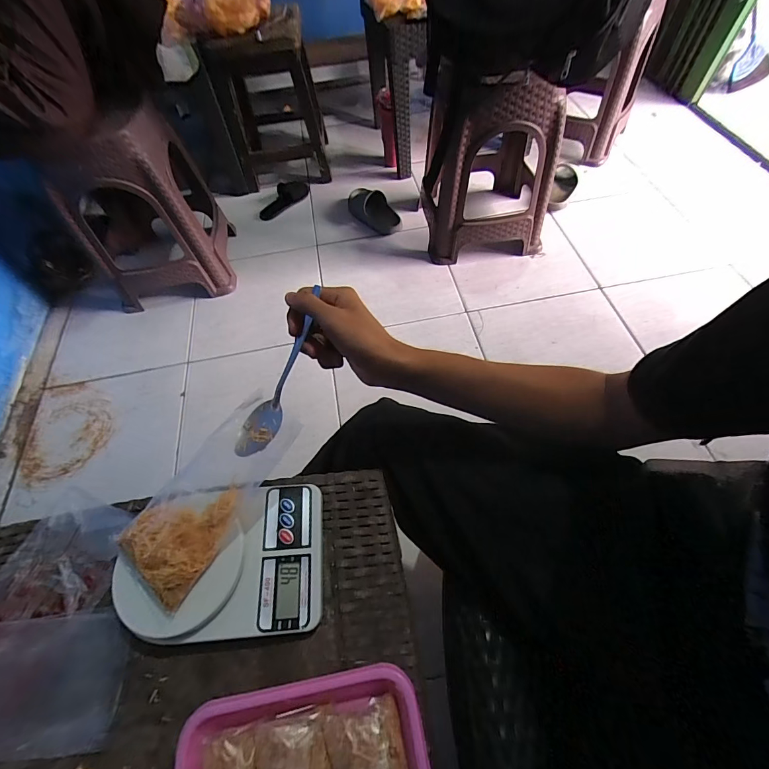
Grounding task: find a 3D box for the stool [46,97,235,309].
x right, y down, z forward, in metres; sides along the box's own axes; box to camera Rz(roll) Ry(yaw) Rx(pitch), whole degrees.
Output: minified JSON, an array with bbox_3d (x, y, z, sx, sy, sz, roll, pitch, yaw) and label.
[{"bbox_3d":[-0.663,-0.511,1.066,0.311,0.449,0.343,-12,59,-3],"label":"stool"}]

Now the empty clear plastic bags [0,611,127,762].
[{"bbox_3d":[-0.328,0.257,0.324,0.201,0.010,0.096,-6,61,0],"label":"empty clear plastic bags"}]

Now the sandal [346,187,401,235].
[{"bbox_3d":[-0.043,-0.615,1.319,0.252,0.076,0.115,39,69,23],"label":"sandal"}]

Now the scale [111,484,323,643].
[{"bbox_3d":[-0.147,0.161,0.352,0.173,0.033,0.126,-5,61,1],"label":"scale"}]

